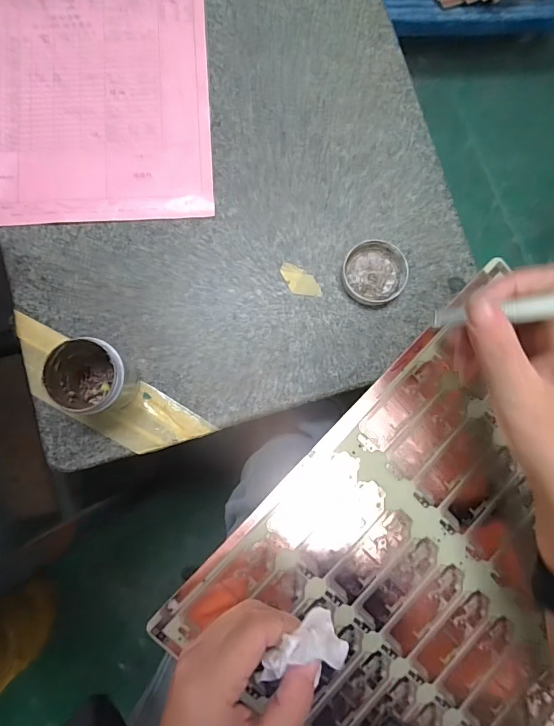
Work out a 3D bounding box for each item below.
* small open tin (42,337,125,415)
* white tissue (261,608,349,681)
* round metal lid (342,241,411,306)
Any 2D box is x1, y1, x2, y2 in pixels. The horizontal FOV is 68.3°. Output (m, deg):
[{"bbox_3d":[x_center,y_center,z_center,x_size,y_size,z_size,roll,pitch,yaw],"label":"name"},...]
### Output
[{"bbox_3d":[-0.143,0.012,0.325,0.054,0.061,0.054,0,83,-3],"label":"small open tin"},{"bbox_3d":[0.014,0.157,0.225,0.046,0.024,0.026,-30,85,9],"label":"white tissue"},{"bbox_3d":[0.090,-0.083,0.374,0.056,0.013,0.057,0,83,-3],"label":"round metal lid"}]

